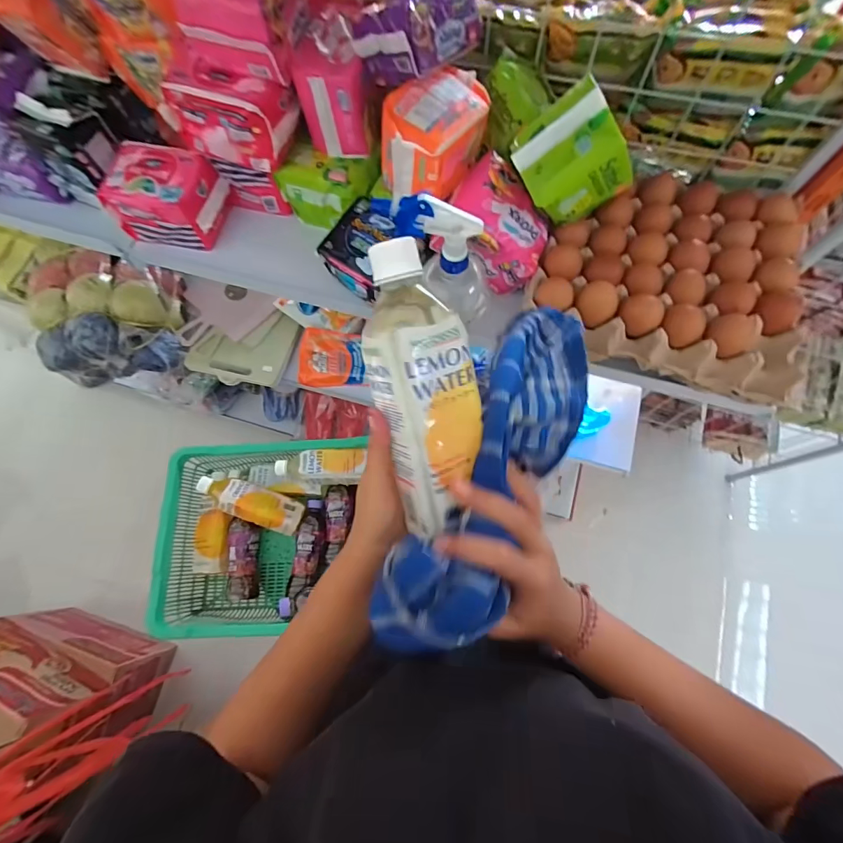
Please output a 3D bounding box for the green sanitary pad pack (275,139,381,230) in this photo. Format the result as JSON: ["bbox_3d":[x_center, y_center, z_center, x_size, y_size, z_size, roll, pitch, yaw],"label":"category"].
[{"bbox_3d":[-0.119,-0.309,0.556,0.118,0.075,0.064,19,74,8],"label":"green sanitary pad pack"}]

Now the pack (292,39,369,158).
[{"bbox_3d":[-0.102,-0.371,0.487,0.071,0.095,0.062,-12,72,-2],"label":"pack"}]

